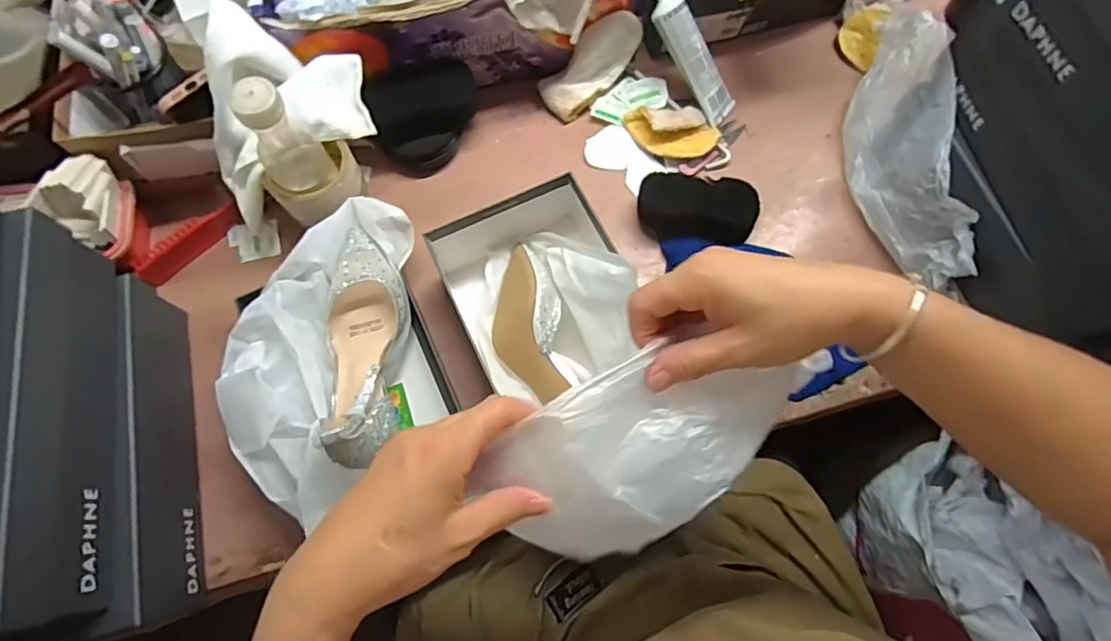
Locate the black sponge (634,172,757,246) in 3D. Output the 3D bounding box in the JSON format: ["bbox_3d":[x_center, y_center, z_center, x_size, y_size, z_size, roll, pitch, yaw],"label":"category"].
[{"bbox_3d":[0.155,-0.123,0.636,0.125,0.029,0.070,6,72,3],"label":"black sponge"}]

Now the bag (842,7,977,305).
[{"bbox_3d":[0.366,-0.193,0.599,0.069,0.115,0.311,-3,72,-1],"label":"bag"}]

